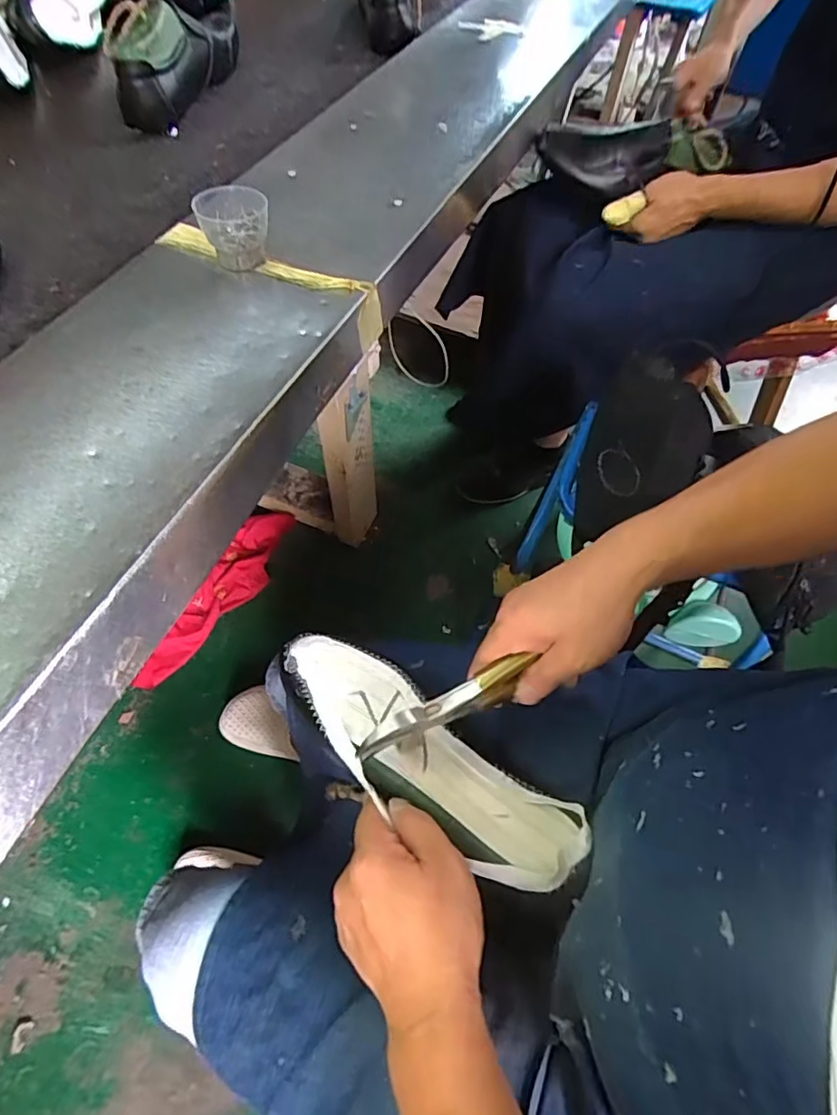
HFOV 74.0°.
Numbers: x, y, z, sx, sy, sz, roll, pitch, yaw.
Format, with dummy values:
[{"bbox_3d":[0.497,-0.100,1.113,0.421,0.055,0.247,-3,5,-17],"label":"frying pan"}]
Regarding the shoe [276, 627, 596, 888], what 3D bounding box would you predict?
[{"bbox_3d":[-0.003,0.131,0.395,0.259,0.070,0.080,34,66,19],"label":"shoe"}]

